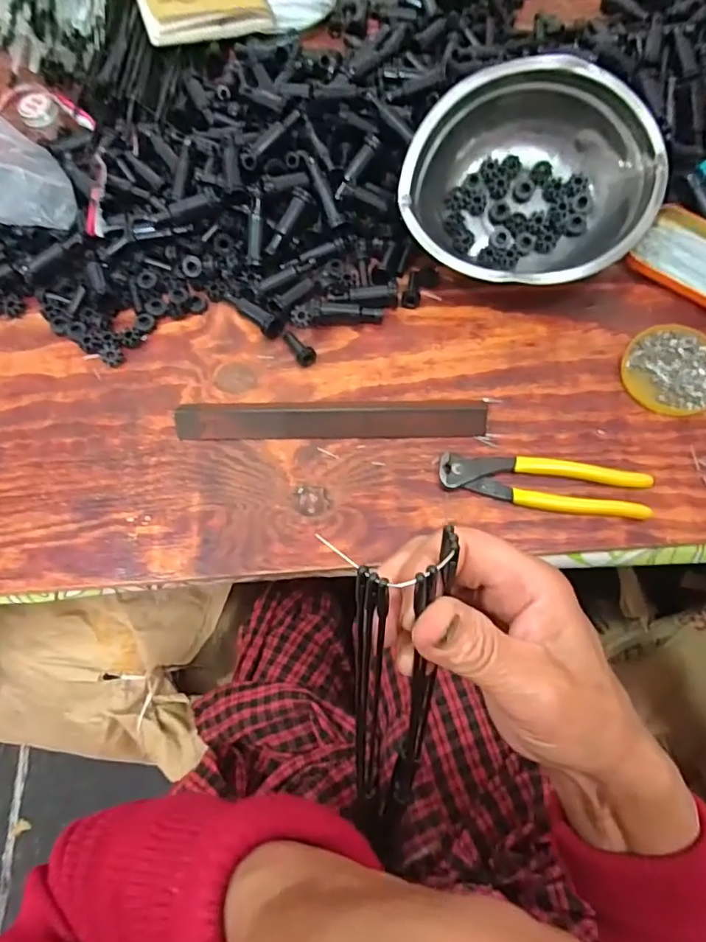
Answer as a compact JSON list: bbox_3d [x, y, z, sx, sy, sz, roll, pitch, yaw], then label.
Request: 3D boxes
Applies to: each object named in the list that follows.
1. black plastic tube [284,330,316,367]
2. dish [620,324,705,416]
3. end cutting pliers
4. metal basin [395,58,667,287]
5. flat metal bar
[{"bbox_3d":[-0.051,-0.114,0.489,0.016,0.018,0.042,-36,62,-8],"label":"black plastic tube"},{"bbox_3d":[0.277,-0.088,0.461,0.082,0.014,0.082,0,73,2],"label":"dish"},{"bbox_3d":[0.153,0.009,0.430,0.163,0.017,0.043,8,74,4],"label":"end cutting pliers"},{"bbox_3d":[0.154,-0.256,0.480,0.220,0.066,0.182,-13,95,6],"label":"metal basin"},{"bbox_3d":[-0.019,-0.043,0.459,0.261,0.015,0.032,0,73,2],"label":"flat metal bar"}]

